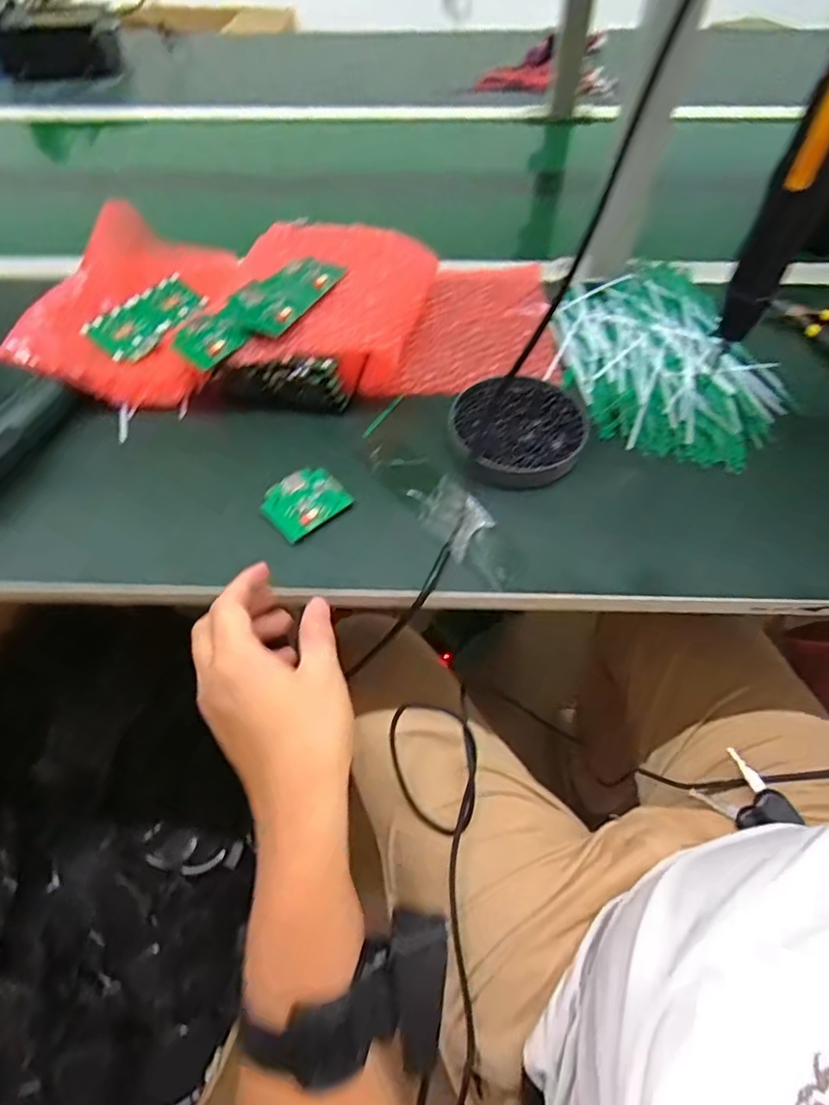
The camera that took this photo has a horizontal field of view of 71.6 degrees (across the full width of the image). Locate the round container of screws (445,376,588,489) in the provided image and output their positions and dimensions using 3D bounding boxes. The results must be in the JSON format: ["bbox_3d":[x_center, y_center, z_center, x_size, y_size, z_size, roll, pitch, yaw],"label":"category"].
[{"bbox_3d":[0.086,-0.105,0.492,0.112,0.018,0.108,0,56,1],"label":"round container of screws"}]

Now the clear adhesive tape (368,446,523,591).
[{"bbox_3d":[0.022,-0.038,0.459,0.046,0.013,0.163,-32,61,-19],"label":"clear adhesive tape"}]

